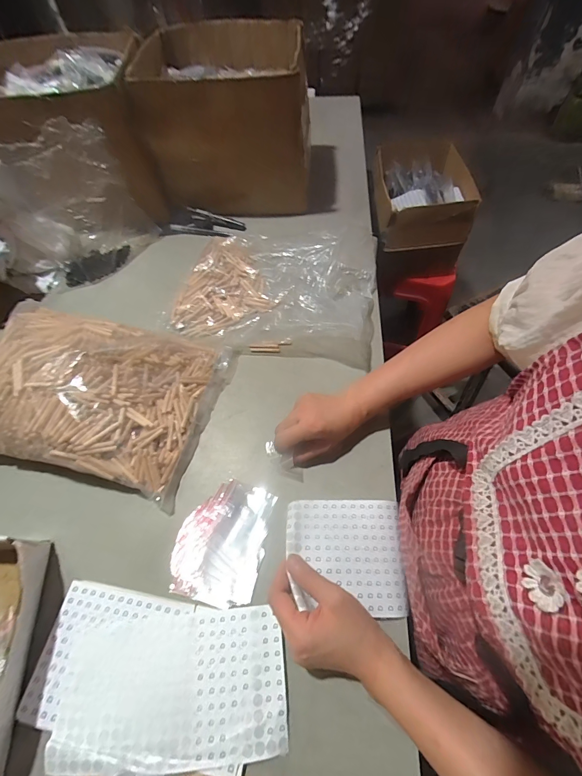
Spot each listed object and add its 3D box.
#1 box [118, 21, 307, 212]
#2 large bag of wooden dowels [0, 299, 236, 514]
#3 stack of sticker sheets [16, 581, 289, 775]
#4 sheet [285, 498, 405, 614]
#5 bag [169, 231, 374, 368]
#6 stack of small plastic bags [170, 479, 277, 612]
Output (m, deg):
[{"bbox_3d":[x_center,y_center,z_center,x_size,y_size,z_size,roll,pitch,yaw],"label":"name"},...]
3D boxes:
[{"bbox_3d":[-0.145,-0.612,0.754,0.341,0.250,0.412,-3,61,1],"label":"box"},{"bbox_3d":[-0.290,-0.003,0.484,0.330,0.095,0.255,12,60,8],"label":"large bag of wooden dowels"},{"bbox_3d":[-0.138,0.298,0.347,0.262,0.013,0.139,1,60,2],"label":"stack of sticker sheets"},{"bbox_3d":[0.064,0.191,0.387,0.136,0.041,0.119,1,59,2],"label":"sheet"},{"bbox_3d":[-0.033,-0.179,0.586,0.364,0.085,0.261,8,60,6],"label":"bag"},{"bbox_3d":[-0.085,0.186,0.414,0.105,0.010,0.138,12,61,8],"label":"stack of small plastic bags"}]

